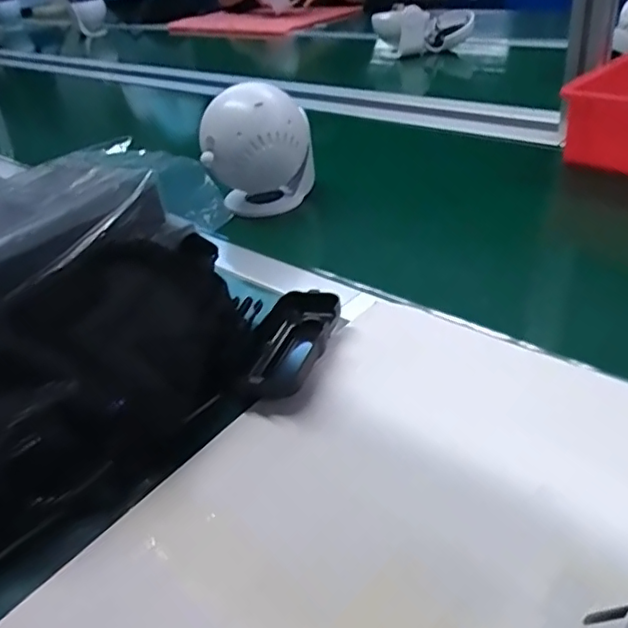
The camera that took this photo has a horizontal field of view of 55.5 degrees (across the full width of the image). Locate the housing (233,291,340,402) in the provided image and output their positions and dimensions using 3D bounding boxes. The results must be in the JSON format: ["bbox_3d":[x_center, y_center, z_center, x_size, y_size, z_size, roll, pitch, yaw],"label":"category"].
[{"bbox_3d":[-0.015,0.020,0.440,0.054,0.023,0.108,4,36,17],"label":"housing"}]

